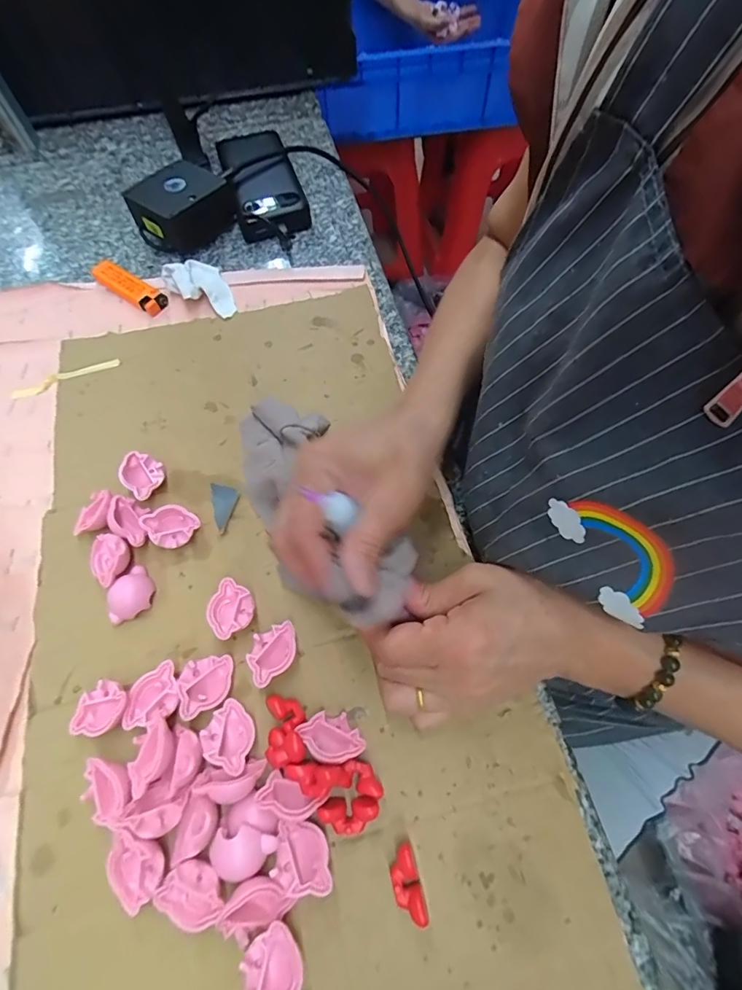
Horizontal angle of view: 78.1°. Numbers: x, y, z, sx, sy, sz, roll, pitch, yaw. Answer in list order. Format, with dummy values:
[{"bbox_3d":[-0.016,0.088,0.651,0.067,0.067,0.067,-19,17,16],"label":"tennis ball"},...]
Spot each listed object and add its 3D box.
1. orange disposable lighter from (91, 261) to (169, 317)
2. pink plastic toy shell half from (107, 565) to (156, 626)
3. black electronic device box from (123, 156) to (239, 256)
[{"bbox_3d":[-0.223,-0.193,0.424,0.082,0.016,0.022,35,69,17],"label":"orange disposable lighter"},{"bbox_3d":[-0.156,0.066,0.298,0.024,0.016,0.035,29,67,15],"label":"pink plastic toy shell half"},{"bbox_3d":[-0.182,-0.280,0.446,0.074,0.047,0.084,34,69,17],"label":"black electronic device box"}]

